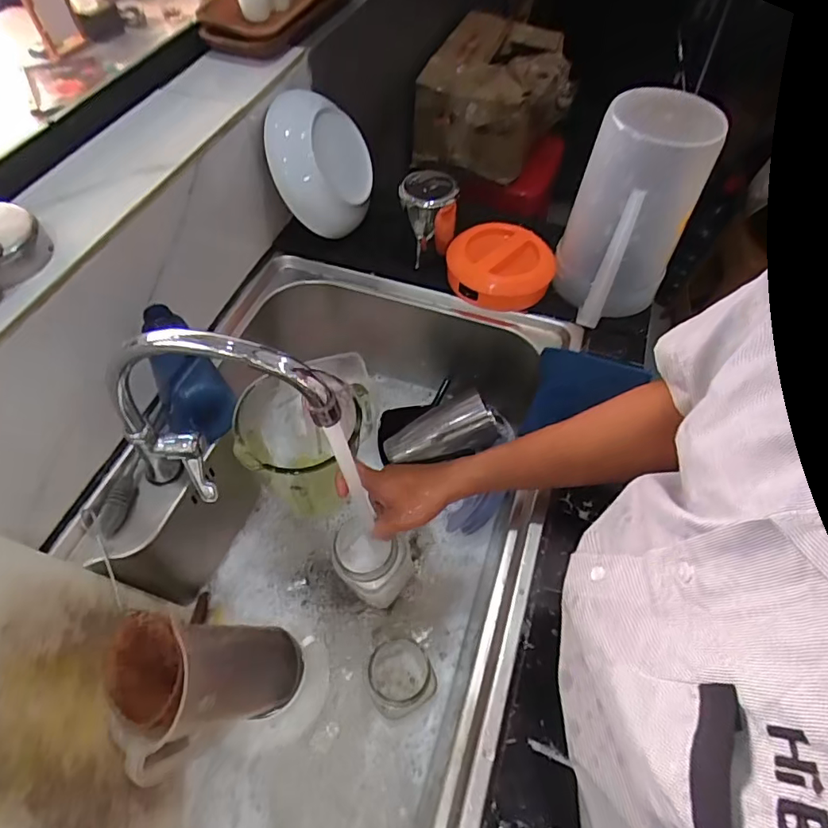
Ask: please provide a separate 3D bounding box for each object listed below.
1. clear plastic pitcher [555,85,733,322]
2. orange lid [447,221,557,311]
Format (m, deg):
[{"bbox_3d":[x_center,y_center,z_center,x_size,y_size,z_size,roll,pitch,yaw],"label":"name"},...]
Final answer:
[{"bbox_3d":[0.289,-0.267,0.726,0.146,0.229,0.205,23,57,13],"label":"clear plastic pitcher"},{"bbox_3d":[0.127,-0.220,0.785,0.152,0.039,0.138,3,55,0],"label":"orange lid"}]

